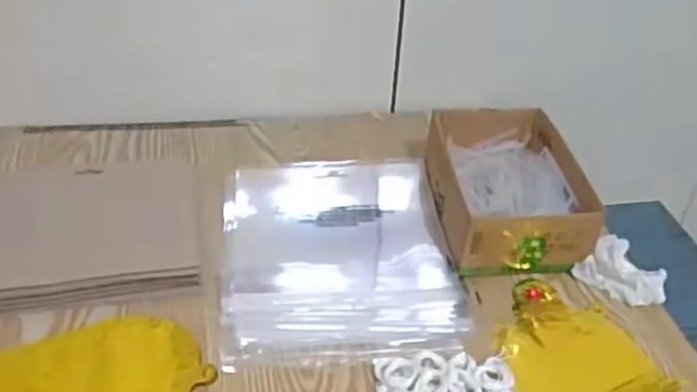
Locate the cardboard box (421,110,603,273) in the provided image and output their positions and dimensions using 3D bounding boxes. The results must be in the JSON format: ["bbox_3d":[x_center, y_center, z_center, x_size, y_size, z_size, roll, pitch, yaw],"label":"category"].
[{"bbox_3d":[0.149,-0.014,0.717,0.131,0.072,0.209,-2,37,-8],"label":"cardboard box"}]

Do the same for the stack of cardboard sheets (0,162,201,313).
[{"bbox_3d":[-0.234,0.024,0.656,0.190,0.011,0.176,-6,38,-13],"label":"stack of cardboard sheets"}]

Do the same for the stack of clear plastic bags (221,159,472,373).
[{"bbox_3d":[-0.010,0.048,0.673,0.206,0.017,0.262,-2,37,-7],"label":"stack of clear plastic bags"}]

